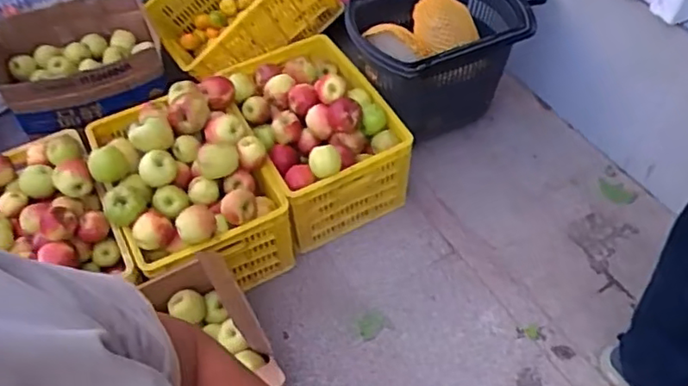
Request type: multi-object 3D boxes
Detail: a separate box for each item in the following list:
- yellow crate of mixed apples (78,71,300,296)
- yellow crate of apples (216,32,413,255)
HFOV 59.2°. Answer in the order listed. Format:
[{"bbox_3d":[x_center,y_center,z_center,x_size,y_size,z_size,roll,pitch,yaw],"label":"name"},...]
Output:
[{"bbox_3d":[-0.399,-0.014,1.572,0.394,0.303,0.523,-22,56,-15],"label":"yellow crate of mixed apples"},{"bbox_3d":[-0.087,-0.168,1.749,0.366,0.339,0.551,-21,55,-14],"label":"yellow crate of apples"}]

